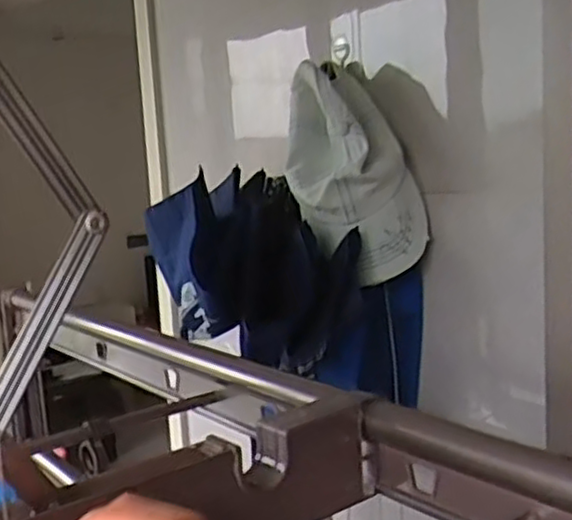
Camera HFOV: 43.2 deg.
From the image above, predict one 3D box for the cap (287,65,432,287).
[{"bbox_3d":[0.082,-0.117,0.958,0.133,0.292,0.131,-27,-4,-2],"label":"cap"}]

